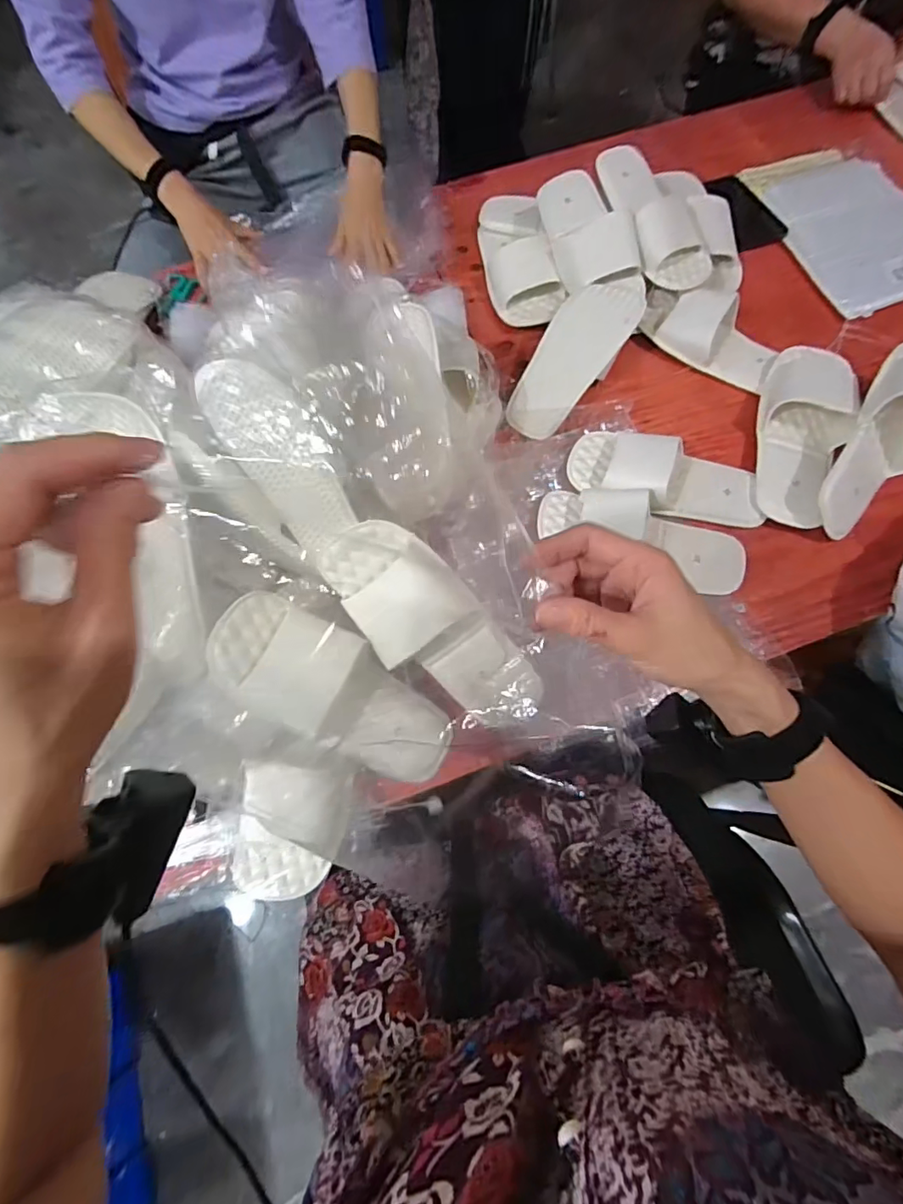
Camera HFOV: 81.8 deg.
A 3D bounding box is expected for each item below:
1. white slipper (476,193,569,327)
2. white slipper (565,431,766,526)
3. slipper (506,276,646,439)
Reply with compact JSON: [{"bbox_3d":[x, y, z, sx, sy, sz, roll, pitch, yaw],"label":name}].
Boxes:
[{"bbox_3d":[0.099,-0.521,0.779,0.099,0.050,0.264,-10,70,-1],"label":"white slipper"},{"bbox_3d":[0.267,-0.156,0.638,0.242,0.051,0.099,18,72,8],"label":"white slipper"},{"bbox_3d":[0.167,-0.332,0.711,0.096,0.054,0.248,37,95,14],"label":"slipper"}]

